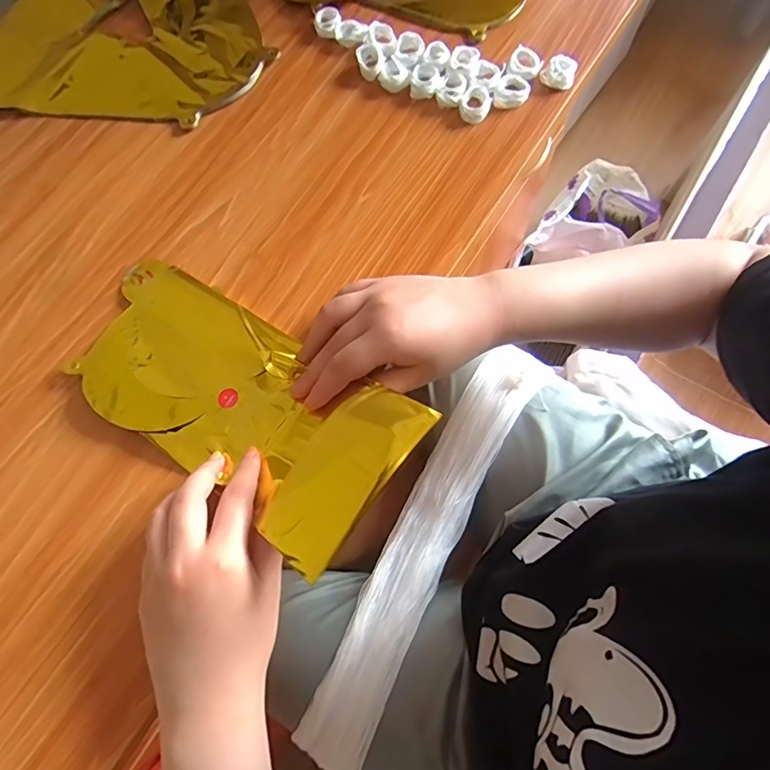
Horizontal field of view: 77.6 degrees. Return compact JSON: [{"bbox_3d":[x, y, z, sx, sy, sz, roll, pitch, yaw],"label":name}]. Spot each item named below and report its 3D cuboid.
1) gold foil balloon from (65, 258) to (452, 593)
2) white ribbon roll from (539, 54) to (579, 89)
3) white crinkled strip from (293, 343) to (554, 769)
[{"bbox_3d":[-0.112,0.007,0.348,0.247,0.037,0.120,31,76,21],"label":"gold foil balloon"},{"bbox_3d":[0.157,-0.282,0.432,0.030,0.017,0.023,20,74,8],"label":"white ribbon roll"},{"bbox_3d":[0.051,0.168,0.526,0.085,0.064,0.489,28,75,11],"label":"white crinkled strip"}]

